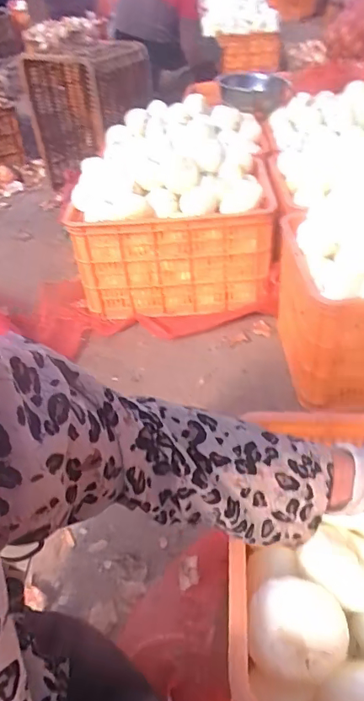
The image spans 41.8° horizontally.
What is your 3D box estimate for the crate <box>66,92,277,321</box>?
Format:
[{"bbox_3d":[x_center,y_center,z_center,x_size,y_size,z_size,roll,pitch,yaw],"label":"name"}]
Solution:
[{"bbox_3d":[-0.021,-0.379,1.340,0.494,0.413,0.435,-1,40,1],"label":"crate"}]

